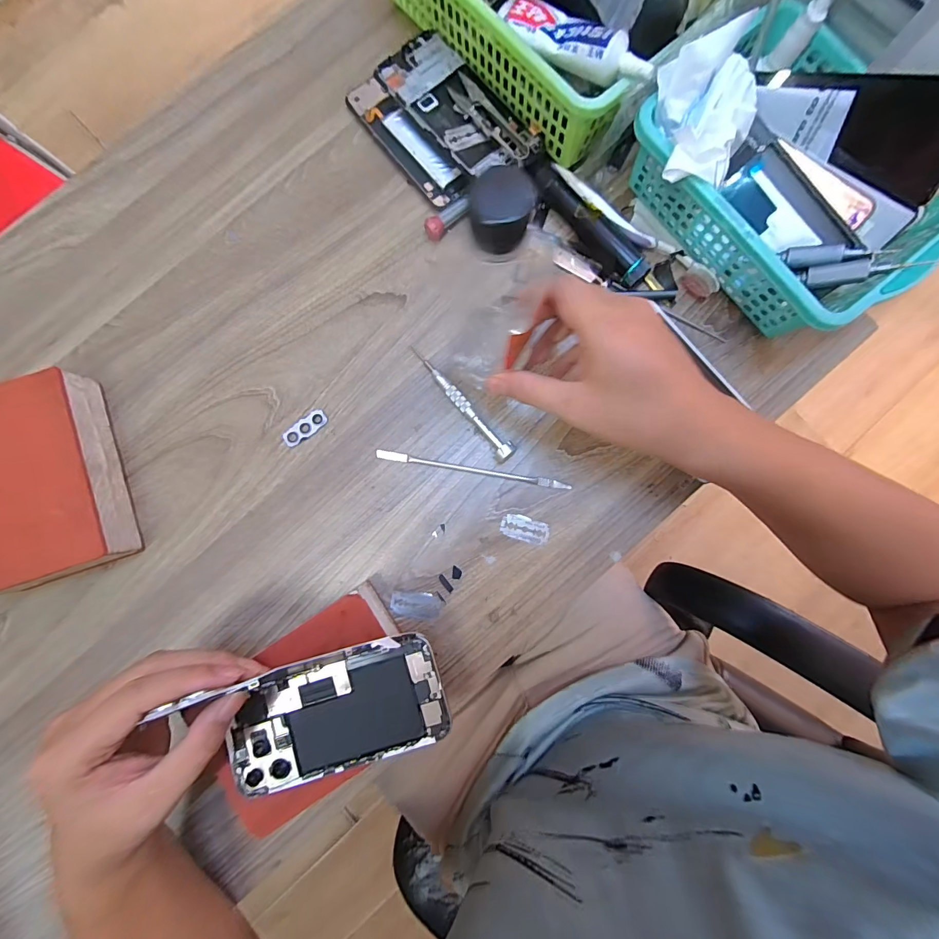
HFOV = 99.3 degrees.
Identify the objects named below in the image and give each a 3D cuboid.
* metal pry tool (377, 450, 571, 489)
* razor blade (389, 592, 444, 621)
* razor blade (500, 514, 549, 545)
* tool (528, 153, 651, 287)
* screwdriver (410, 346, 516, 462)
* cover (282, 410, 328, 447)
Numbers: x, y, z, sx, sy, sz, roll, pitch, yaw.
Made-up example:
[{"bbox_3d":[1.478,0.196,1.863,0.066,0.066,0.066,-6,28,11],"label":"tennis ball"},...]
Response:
[{"bbox_3d":[0.003,0.000,0.349,0.168,0.006,0.007,10,87,1],"label":"metal pry tool"},{"bbox_3d":[-0.046,0.116,0.342,0.043,0.004,0.021,9,87,1],"label":"razor blade"},{"bbox_3d":[0.048,0.052,0.345,0.041,0.004,0.020,20,88,2],"label":"razor blade"},{"bbox_3d":[0.104,-0.219,0.352,0.025,0.024,0.140,-39,87,-1],"label":"tool"},{"bbox_3d":[-0.005,-0.061,0.347,0.017,0.017,0.127,-37,87,-1],"label":"screwdriver"},{"bbox_3d":[-0.146,-0.036,0.354,0.042,0.004,0.015,-36,87,-1],"label":"cover"}]

